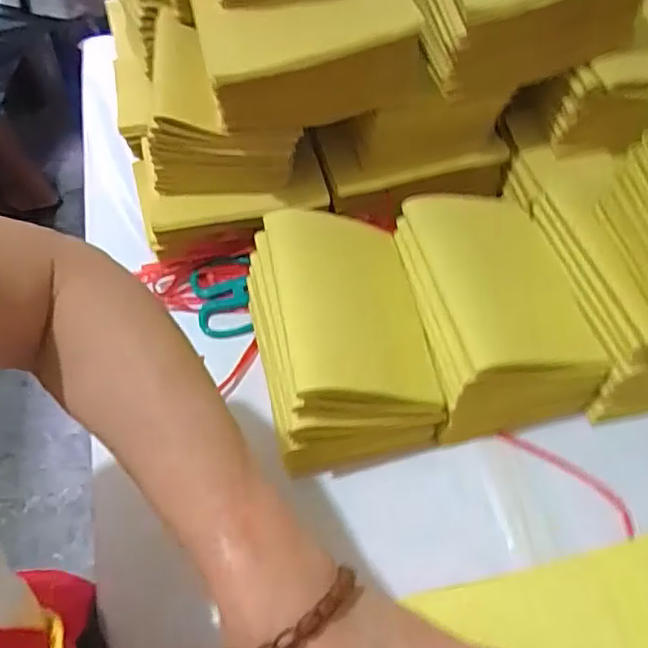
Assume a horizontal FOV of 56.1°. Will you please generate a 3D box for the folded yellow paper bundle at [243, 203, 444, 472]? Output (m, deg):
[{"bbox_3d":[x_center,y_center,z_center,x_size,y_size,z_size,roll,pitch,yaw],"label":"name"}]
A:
[{"bbox_3d":[0.009,0.009,0.471,0.111,0.109,0.175,-14,57,-7],"label":"folded yellow paper bundle"}]

